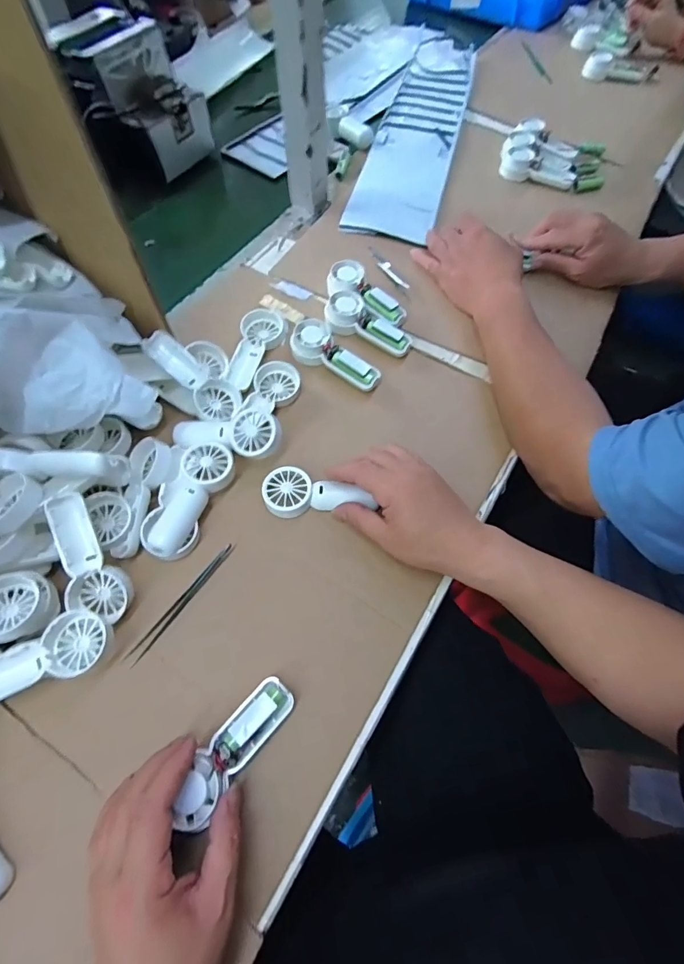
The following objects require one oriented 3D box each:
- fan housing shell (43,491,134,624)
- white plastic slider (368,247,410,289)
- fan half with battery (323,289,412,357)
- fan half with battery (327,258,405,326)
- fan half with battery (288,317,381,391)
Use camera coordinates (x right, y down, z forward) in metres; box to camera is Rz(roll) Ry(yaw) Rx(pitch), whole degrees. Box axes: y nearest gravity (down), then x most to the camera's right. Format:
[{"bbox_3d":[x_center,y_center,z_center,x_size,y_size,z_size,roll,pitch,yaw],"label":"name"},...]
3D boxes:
[{"bbox_3d":[-0.212,0.064,0.355,0.044,0.025,0.108,-19,102,-11],"label":"fan housing shell"},{"bbox_3d":[0.059,-0.279,0.566,0.015,0.006,0.089,-27,67,-14],"label":"white plastic slider"},{"bbox_3d":[0.031,-0.182,0.507,0.107,0.029,0.045,33,67,14],"label":"fan half with battery"},{"bbox_3d":[0.026,-0.226,0.529,0.049,0.026,0.112,-36,70,-17],"label":"fan half with battery"},{"bbox_3d":[-0.013,-0.137,0.484,0.110,0.026,0.047,41,69,17],"label":"fan half with battery"}]

